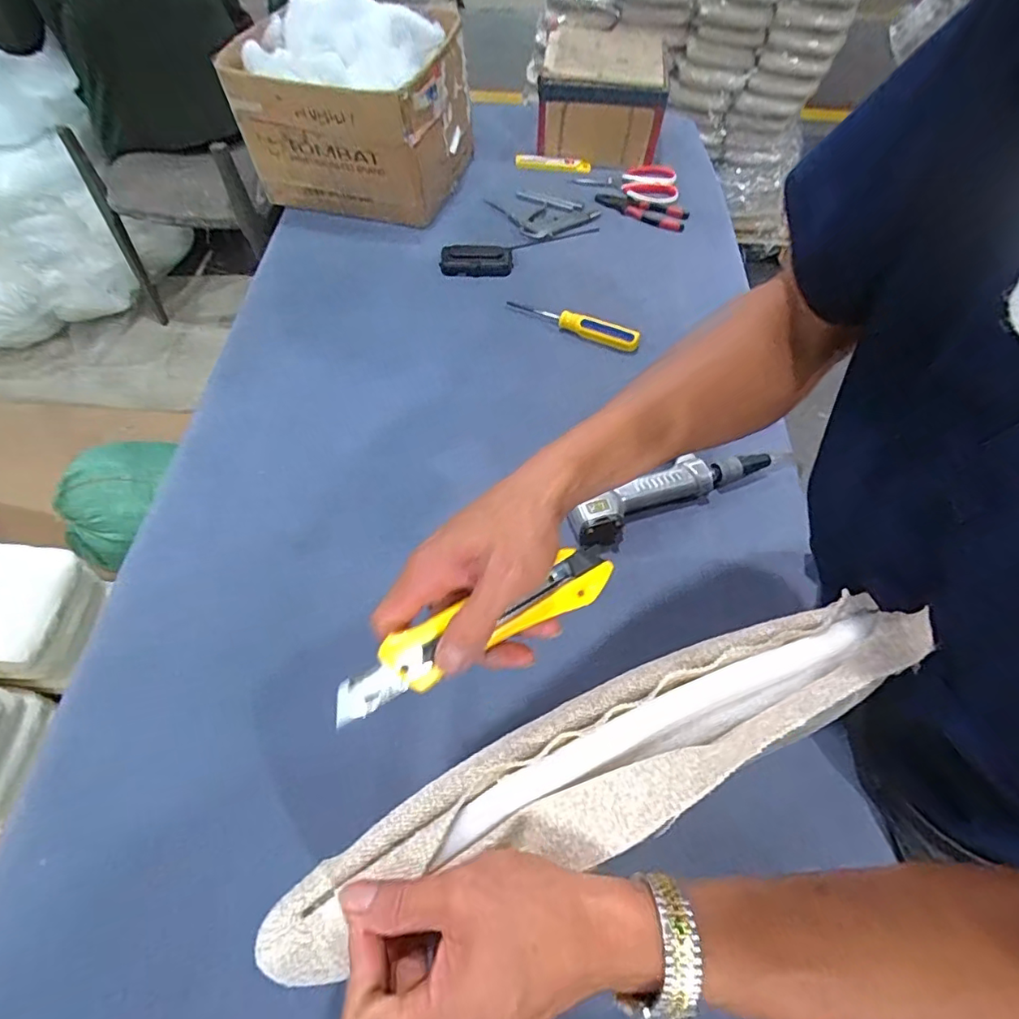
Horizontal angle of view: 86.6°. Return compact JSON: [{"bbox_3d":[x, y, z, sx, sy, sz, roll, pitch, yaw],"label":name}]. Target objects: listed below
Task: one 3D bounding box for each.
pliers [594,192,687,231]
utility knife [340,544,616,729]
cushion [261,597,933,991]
[{"bbox_3d":[0.215,-0.488,0.886,0.149,0.021,0.051,14,60,8],"label":"pliers"},{"bbox_3d":[-0.017,0.065,0.303,0.167,0.018,0.029,-23,62,-14],"label":"utility knife"},{"bbox_3d":[0.057,0.137,0.298,0.394,0.057,0.077,-22,62,-9],"label":"cushion"}]

